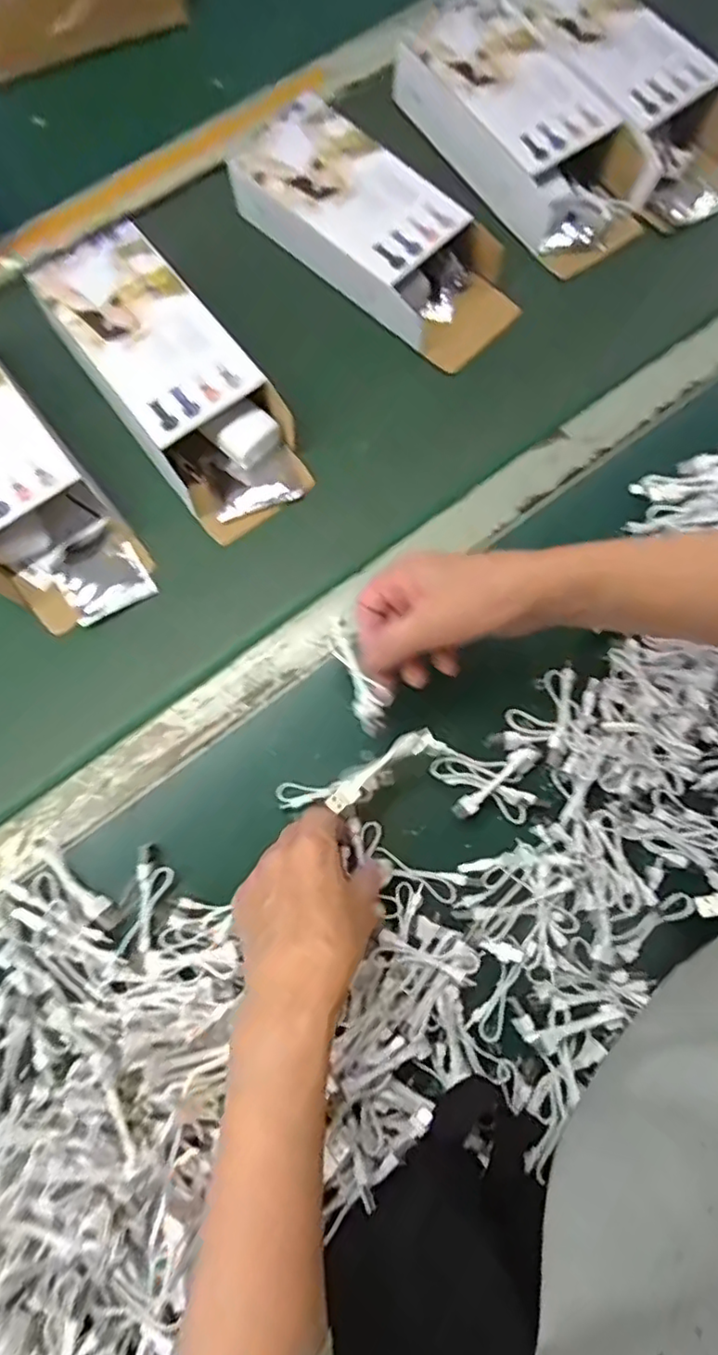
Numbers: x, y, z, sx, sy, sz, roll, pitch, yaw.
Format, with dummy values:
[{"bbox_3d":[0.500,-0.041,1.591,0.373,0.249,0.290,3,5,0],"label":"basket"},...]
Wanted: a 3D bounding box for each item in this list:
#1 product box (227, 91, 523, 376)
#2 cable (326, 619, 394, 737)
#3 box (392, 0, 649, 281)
[{"bbox_3d":[0.016,-0.374,0.524,0.250,0.056,0.097,41,80,8],"label":"product box"},{"bbox_3d":[-0.001,-0.001,0.398,0.024,0.013,0.079,-26,69,-6],"label":"cable"},{"bbox_3d":[0.149,-0.483,0.552,0.107,0.063,0.248,-35,80,-8],"label":"box"}]

